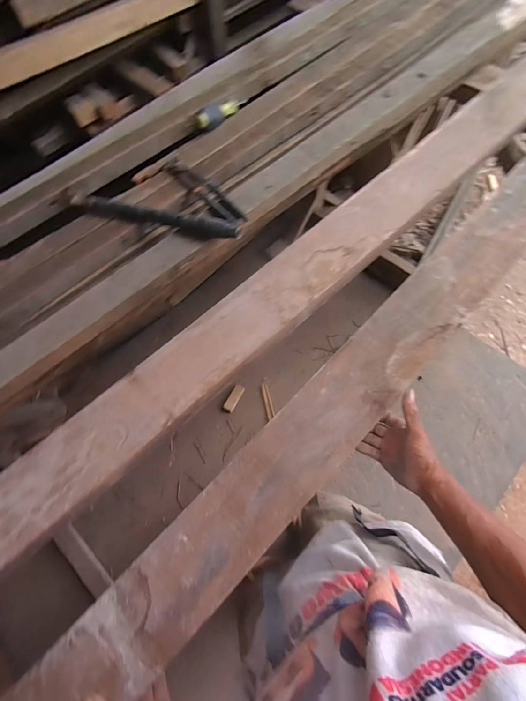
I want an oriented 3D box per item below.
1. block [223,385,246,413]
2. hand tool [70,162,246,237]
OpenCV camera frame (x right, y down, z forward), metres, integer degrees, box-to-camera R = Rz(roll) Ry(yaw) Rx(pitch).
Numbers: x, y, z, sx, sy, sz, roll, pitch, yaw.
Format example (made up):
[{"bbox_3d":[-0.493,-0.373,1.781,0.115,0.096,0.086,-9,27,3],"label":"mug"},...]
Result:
[{"bbox_3d":[-0.117,0.194,1.336,0.045,0.019,0.117,34,75,-11],"label":"block"},{"bbox_3d":[-0.187,-0.305,0.620,0.324,0.032,0.157,12,75,4],"label":"hand tool"}]

